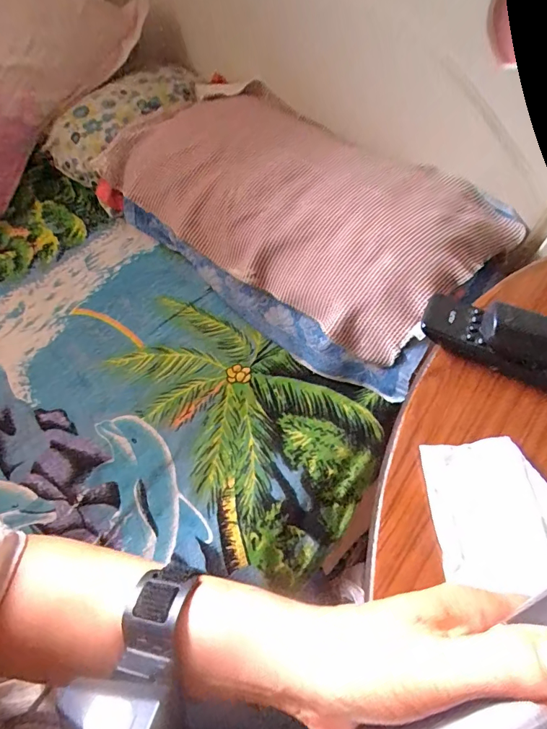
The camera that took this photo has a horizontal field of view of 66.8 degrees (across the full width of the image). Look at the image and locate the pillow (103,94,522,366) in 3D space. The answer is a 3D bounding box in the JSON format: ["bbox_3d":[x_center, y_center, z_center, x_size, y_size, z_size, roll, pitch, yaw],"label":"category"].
[{"bbox_3d":[0.048,-0.287,0.723,0.639,0.120,0.338,36,64,19],"label":"pillow"}]

